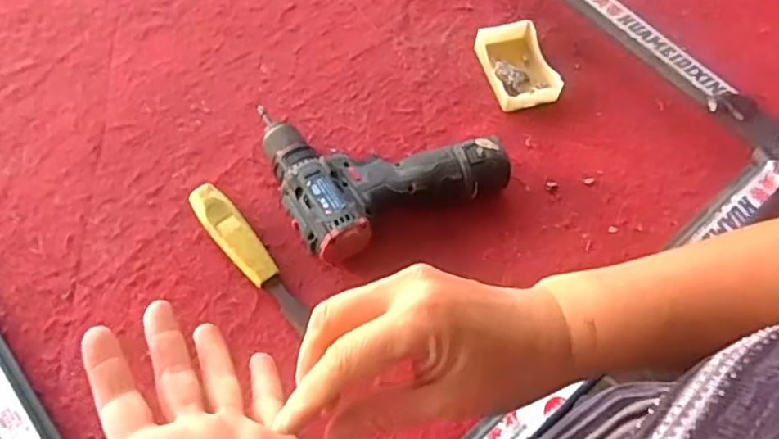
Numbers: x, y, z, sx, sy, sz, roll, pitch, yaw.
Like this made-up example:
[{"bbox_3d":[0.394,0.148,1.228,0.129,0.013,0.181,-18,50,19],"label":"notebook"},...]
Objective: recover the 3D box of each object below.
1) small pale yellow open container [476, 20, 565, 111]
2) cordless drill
[{"bbox_3d":[0.140,-0.169,0.664,0.067,0.026,0.103,-13,63,-9],"label":"small pale yellow open container"},{"bbox_3d":[-0.008,-0.058,0.579,0.201,0.056,0.159,-22,66,-14],"label":"cordless drill"}]

